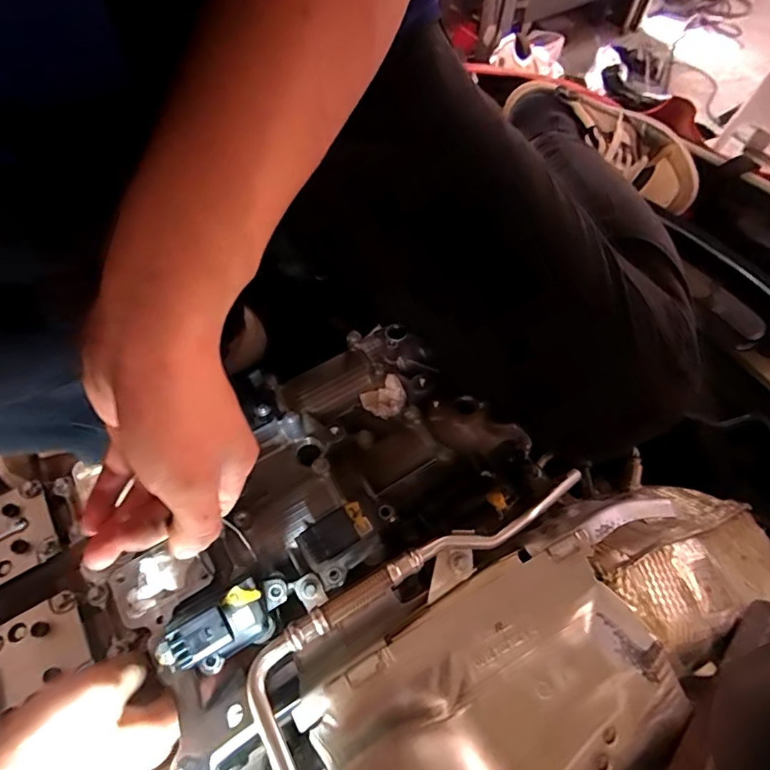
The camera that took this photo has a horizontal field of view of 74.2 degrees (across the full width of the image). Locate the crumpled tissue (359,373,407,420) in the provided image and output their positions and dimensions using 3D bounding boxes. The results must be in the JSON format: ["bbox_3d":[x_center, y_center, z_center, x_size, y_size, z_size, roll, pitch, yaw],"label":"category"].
[{"bbox_3d":[0.000,0.012,0.470,0.040,0.022,0.029,-20,59,-15],"label":"crumpled tissue"}]

